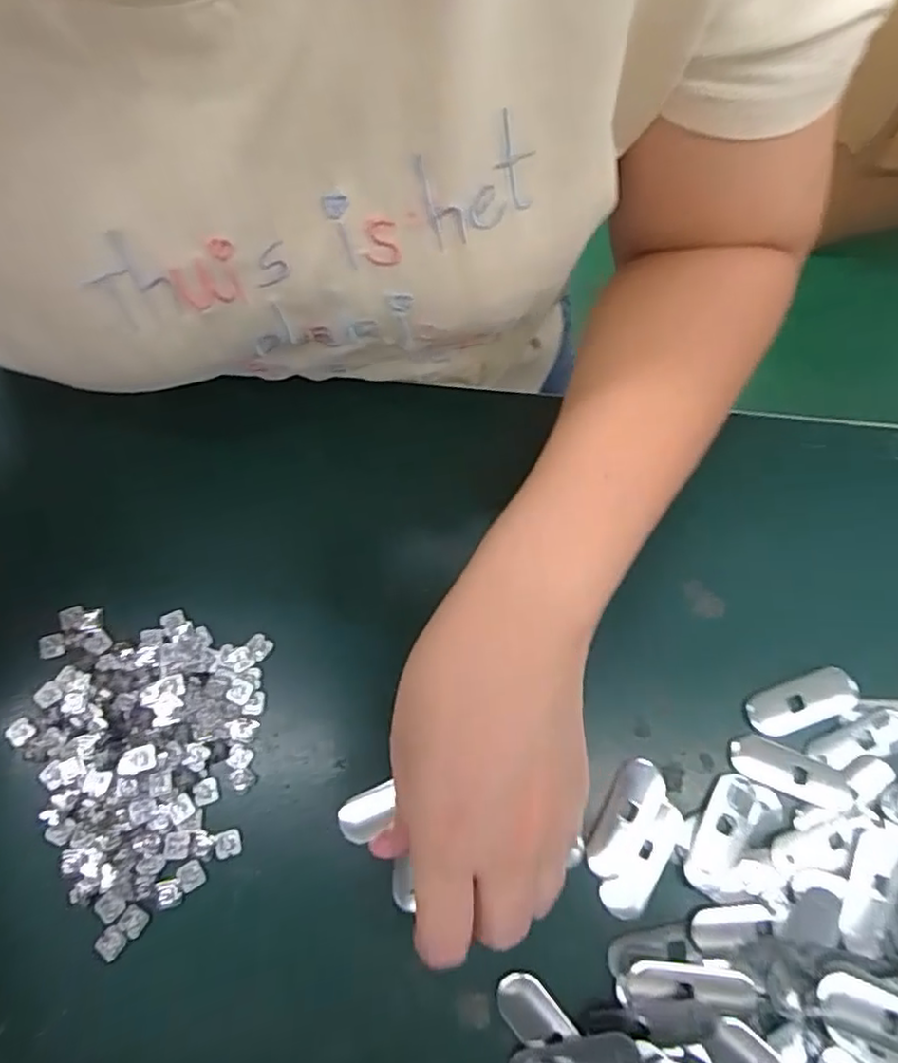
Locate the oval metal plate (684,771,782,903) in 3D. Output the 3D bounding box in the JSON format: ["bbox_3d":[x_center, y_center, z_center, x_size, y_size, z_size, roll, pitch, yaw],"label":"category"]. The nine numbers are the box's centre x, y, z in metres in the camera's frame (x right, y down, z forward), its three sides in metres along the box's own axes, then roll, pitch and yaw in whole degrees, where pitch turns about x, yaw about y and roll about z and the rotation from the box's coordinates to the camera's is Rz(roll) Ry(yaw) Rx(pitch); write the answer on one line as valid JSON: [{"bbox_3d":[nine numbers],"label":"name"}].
[{"bbox_3d":[0.120,0.130,0.279,0.028,0.004,0.050,34,75,8],"label":"oval metal plate"}]

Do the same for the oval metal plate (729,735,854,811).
[{"bbox_3d":[0.151,0.105,0.288,0.052,0.004,0.019,21,74,4],"label":"oval metal plate"}]

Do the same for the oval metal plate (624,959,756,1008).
[{"bbox_3d":[0.096,0.180,0.264,0.050,0.006,0.014,5,73,0],"label":"oval metal plate"}]

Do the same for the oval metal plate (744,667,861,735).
[{"bbox_3d":[0.161,0.077,0.298,0.052,0.005,0.020,-18,75,-7],"label":"oval metal plate"}]

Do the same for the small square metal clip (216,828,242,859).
[{"bbox_3d":[-0.093,0.131,0.274,0.009,0.004,0.010,-12,74,-5],"label":"small square metal clip"}]

